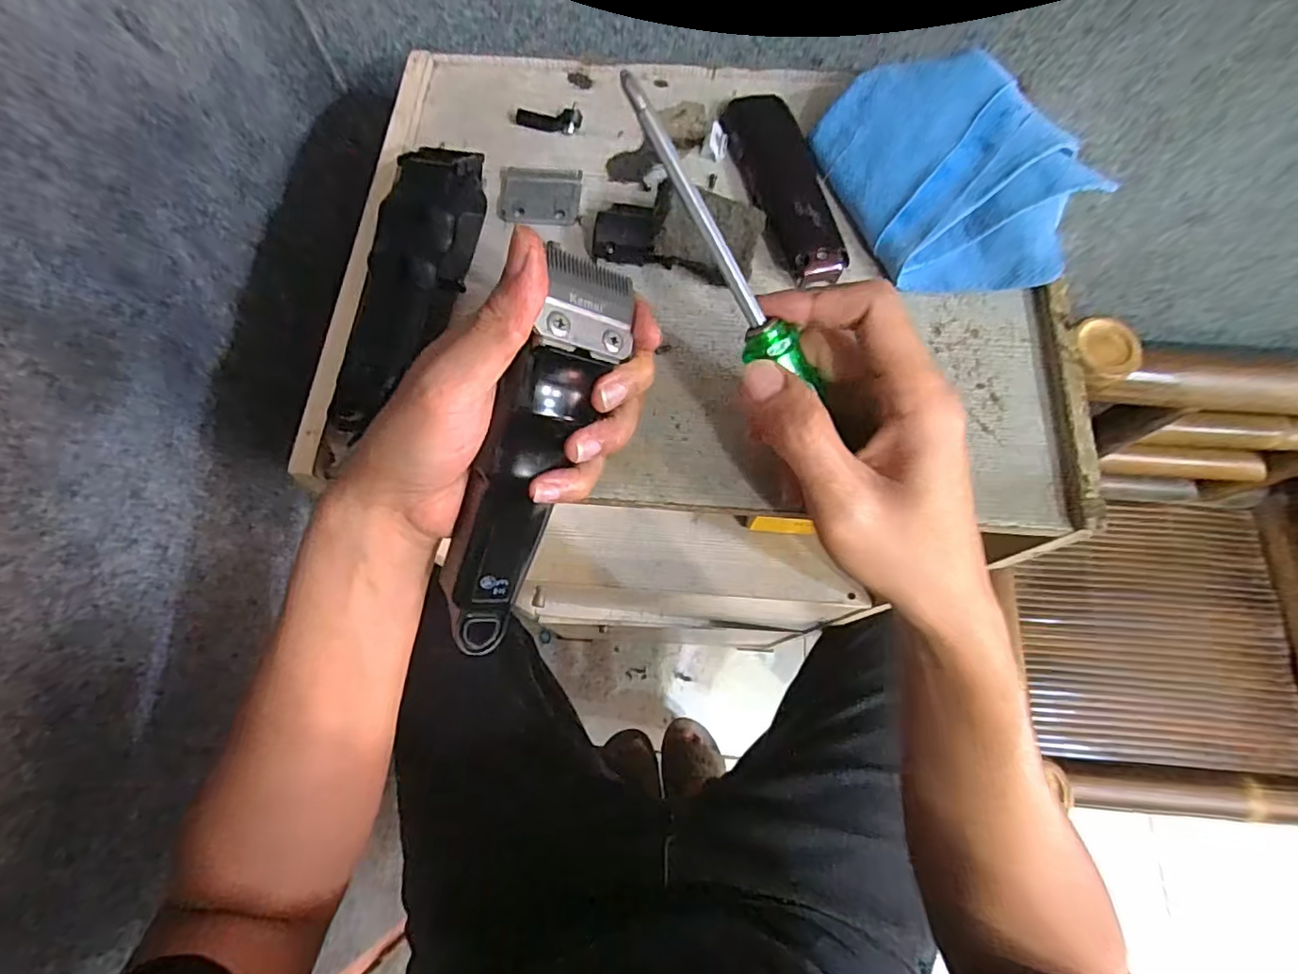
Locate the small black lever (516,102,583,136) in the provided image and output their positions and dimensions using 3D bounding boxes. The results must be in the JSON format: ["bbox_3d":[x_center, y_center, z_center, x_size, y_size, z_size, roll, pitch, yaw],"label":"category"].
[{"bbox_3d":[-0.063,-0.231,0.370,0.042,0.015,0.009,12,70,3],"label":"small black lever"}]

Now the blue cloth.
[{"bbox_3d":[0.162,-0.171,0.321,0.101,0.020,0.148,-37,82,16],"label":"blue cloth"}]

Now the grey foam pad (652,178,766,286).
[{"bbox_3d":[0.037,-0.138,0.325,0.048,0.005,0.042,16,94,-7],"label":"grey foam pad"}]

